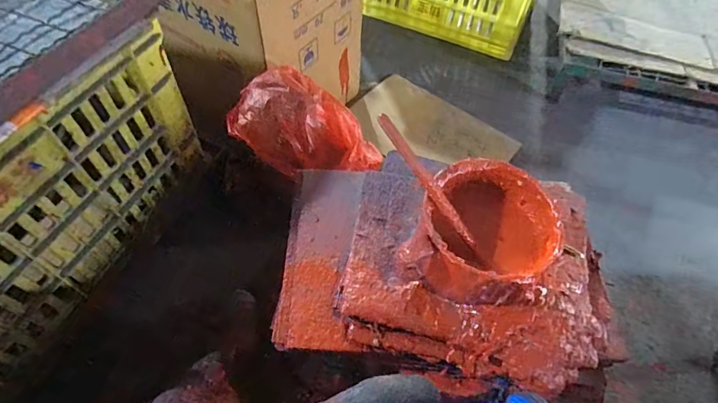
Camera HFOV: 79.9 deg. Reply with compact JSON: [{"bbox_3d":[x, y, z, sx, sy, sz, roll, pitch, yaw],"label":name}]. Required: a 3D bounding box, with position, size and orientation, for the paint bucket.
[{"bbox_3d":[0.134,0.038,0.464,0.141,0.081,0.153,22,59,10],"label":"paint bucket"}]

